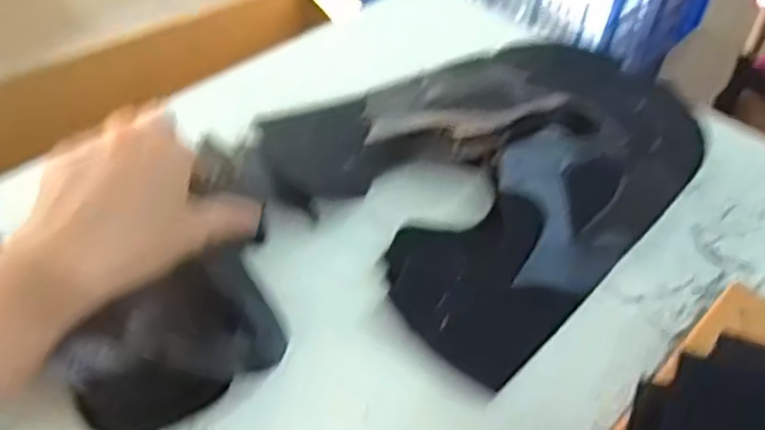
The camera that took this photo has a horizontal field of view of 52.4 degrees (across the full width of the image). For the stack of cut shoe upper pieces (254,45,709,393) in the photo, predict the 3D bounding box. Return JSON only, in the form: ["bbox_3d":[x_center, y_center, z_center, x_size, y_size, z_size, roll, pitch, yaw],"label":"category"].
[{"bbox_3d":[0.076,-0.056,0.573,0.270,0.046,0.333,34,51,26],"label":"stack of cut shoe upper pieces"}]

